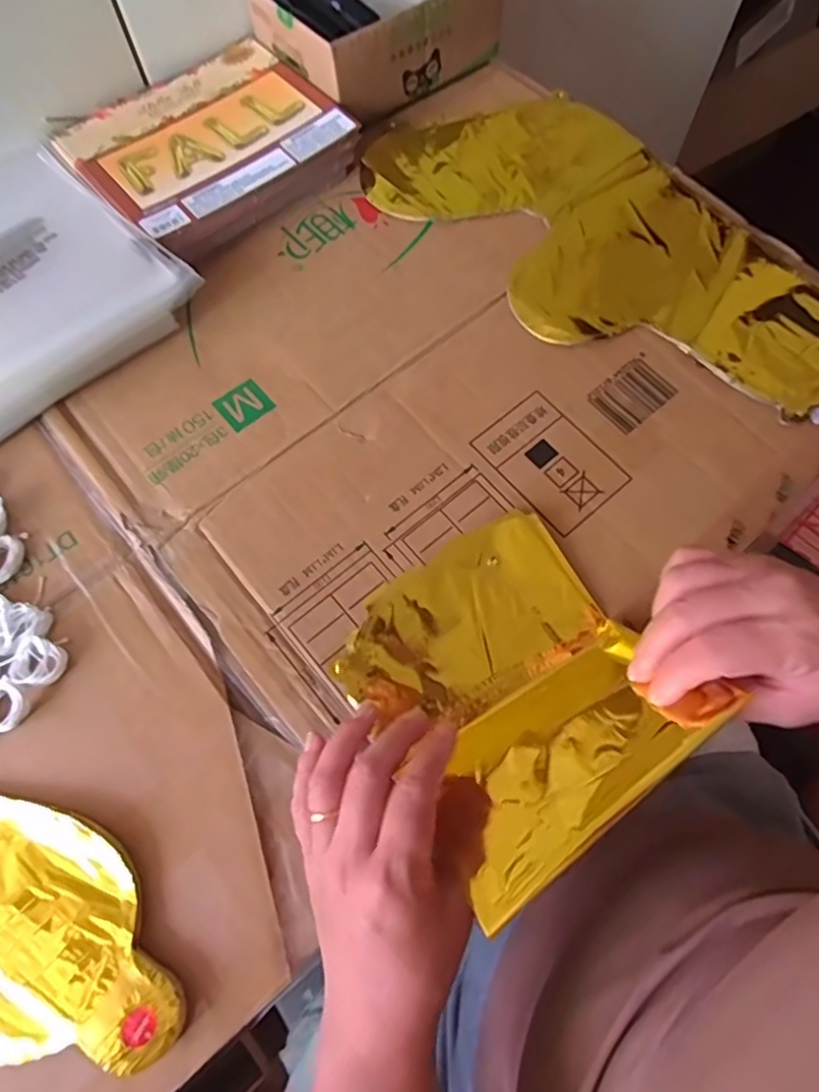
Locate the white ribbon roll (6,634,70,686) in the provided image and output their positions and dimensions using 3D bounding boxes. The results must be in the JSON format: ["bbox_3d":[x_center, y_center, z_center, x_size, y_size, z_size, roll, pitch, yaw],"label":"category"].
[{"bbox_3d":[-0.213,0.068,0.346,0.026,0.013,0.027,-1,68,2],"label":"white ribbon roll"}]

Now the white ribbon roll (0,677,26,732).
[{"bbox_3d":[-0.226,0.090,0.336,0.024,0.009,0.024,39,74,16],"label":"white ribbon roll"}]

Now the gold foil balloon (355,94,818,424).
[{"bbox_3d":[0.161,-0.220,0.451,0.193,0.010,0.415,-38,72,-13],"label":"gold foil balloon"}]

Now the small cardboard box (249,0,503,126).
[{"bbox_3d":[-0.031,-0.456,0.518,0.177,0.069,0.139,-37,71,-12],"label":"small cardboard box"}]

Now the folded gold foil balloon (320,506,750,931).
[{"bbox_3d":[0.052,0.065,0.319,0.152,0.068,0.161,-34,71,-11],"label":"folded gold foil balloon"}]

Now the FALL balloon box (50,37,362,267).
[{"bbox_3d":[-0.159,-0.322,0.489,0.191,0.031,0.168,-42,73,-14],"label":"FALL balloon box"}]

